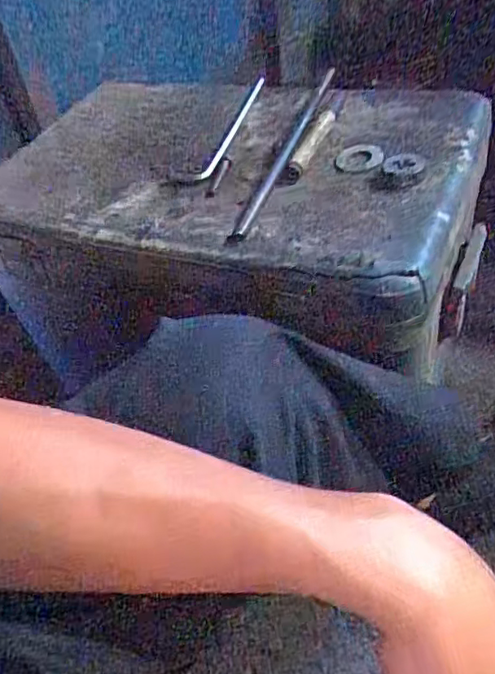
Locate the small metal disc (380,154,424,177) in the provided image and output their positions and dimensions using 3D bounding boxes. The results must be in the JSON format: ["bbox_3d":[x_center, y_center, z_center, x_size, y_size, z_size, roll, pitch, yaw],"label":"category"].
[{"bbox_3d":[0.138,-0.152,0.520,0.038,0.007,0.028,-10,45,-3],"label":"small metal disc"}]

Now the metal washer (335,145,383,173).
[{"bbox_3d":[0.104,-0.166,0.547,0.044,0.005,0.044,0,45,7],"label":"metal washer"}]

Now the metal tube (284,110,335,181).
[{"bbox_3d":[0.061,-0.185,0.563,0.017,0.017,0.102,16,49,22],"label":"metal tube"}]

